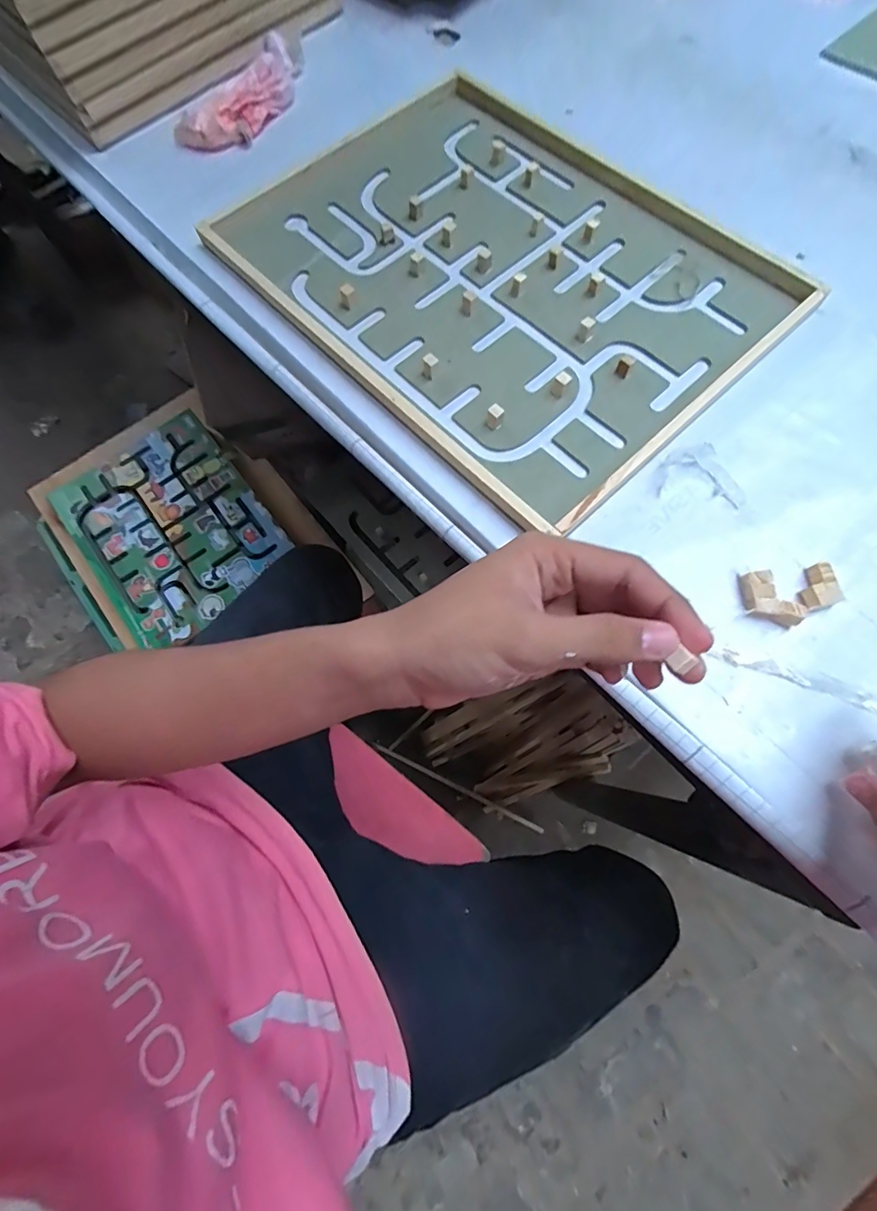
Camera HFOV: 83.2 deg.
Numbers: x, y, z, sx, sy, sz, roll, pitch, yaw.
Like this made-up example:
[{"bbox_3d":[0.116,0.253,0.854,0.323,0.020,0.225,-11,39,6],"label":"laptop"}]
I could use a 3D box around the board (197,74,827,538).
[{"bbox_3d":[0.048,-0.267,0.390,0.303,0.016,0.393,-42,75,-11],"label":"board"}]

